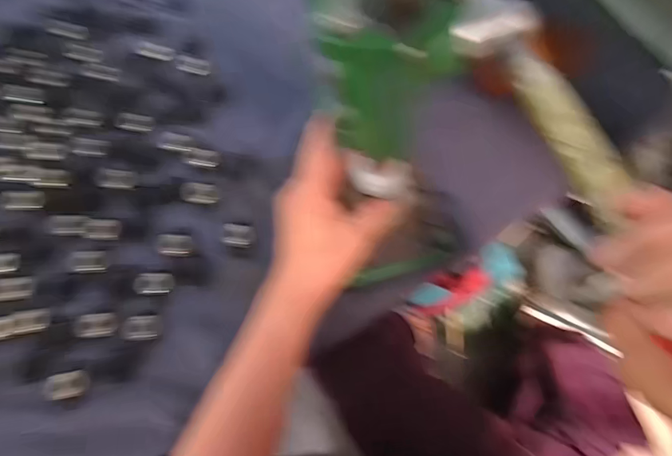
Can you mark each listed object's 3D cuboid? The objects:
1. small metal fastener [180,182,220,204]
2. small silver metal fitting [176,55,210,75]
[{"bbox_3d":[-0.143,-0.036,0.392,0.039,0.016,0.022,-1,67,6],"label":"small metal fastener"},{"bbox_3d":[-0.180,-0.205,0.471,0.052,0.004,0.024,16,70,12],"label":"small silver metal fitting"}]

